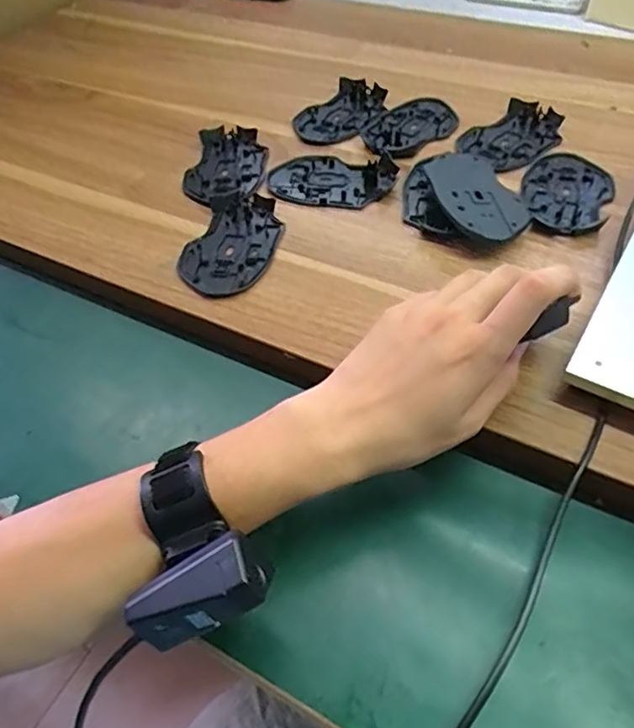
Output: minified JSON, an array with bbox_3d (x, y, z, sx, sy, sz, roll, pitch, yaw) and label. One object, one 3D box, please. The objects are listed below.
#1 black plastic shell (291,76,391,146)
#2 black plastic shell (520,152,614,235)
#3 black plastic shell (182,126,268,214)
[{"bbox_3d":[0.027,-0.264,0.603,0.071,0.014,0.113,34,62,26],"label":"black plastic shell"},{"bbox_3d":[0.216,-0.152,0.498,0.071,0.010,0.118,15,55,14],"label":"black plastic shell"},{"bbox_3d":[-0.087,-0.187,0.550,0.073,0.013,0.122,1,53,4],"label":"black plastic shell"}]

